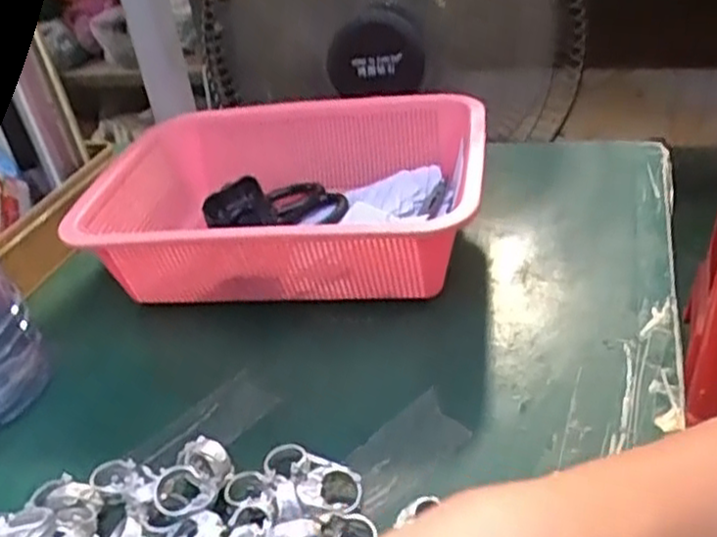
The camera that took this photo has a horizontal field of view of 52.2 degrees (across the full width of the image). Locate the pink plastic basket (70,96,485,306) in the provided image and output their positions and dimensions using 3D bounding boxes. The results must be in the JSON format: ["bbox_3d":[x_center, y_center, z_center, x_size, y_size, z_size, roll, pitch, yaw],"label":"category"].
[{"bbox_3d":[-0.054,-0.053,0.584,0.299,0.091,0.215,0,34,13],"label":"pink plastic basket"}]

